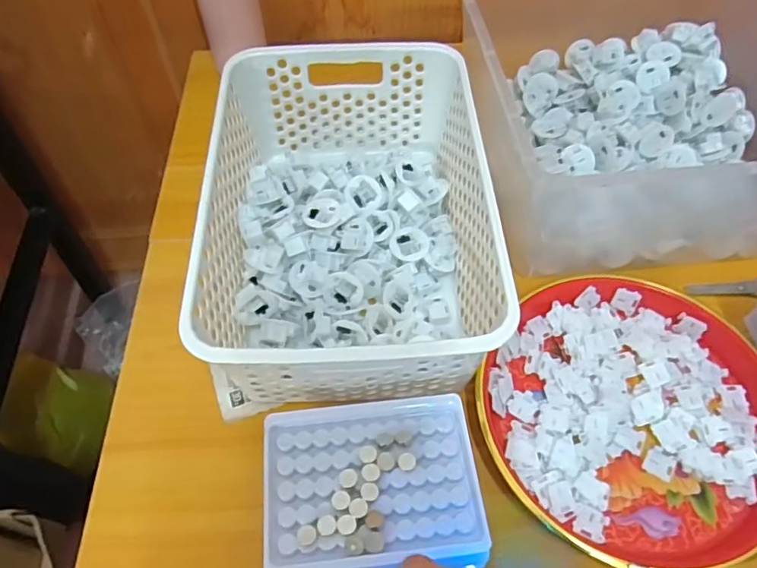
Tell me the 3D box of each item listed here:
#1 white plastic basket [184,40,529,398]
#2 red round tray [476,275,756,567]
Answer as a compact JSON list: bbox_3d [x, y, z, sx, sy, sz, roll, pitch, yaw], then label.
[{"bbox_3d":[-0.023,-0.057,0.462,0.204,0.105,0.304,-3,56,-2],"label":"white plastic basket"},{"bbox_3d":[0.184,0.093,0.422,0.211,0.028,0.219,0,56,0],"label":"red round tray"}]

